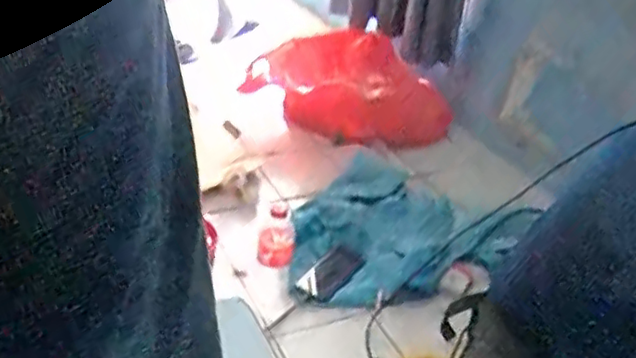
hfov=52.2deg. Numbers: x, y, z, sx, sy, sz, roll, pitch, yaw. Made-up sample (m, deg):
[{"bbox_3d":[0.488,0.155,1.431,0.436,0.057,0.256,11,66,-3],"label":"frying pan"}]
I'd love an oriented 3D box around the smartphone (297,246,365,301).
[{"bbox_3d":[0.024,0.195,1.339,0.134,0.015,0.084,-41,50,-18],"label":"smartphone"}]

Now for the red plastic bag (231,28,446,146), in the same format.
[{"bbox_3d":[0.082,-0.270,1.910,0.486,0.178,0.527,-16,39,-32],"label":"red plastic bag"}]

